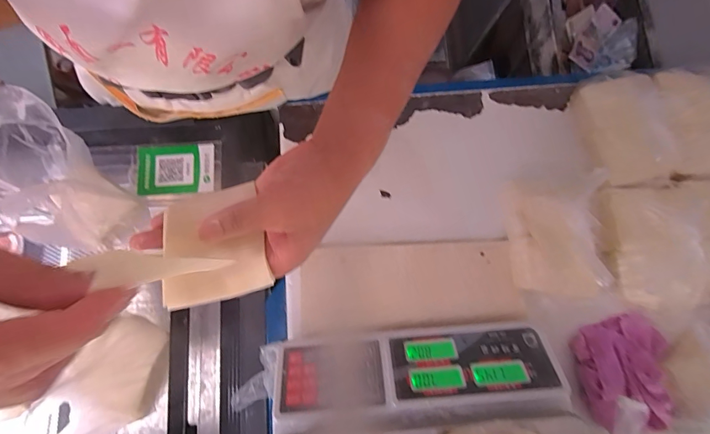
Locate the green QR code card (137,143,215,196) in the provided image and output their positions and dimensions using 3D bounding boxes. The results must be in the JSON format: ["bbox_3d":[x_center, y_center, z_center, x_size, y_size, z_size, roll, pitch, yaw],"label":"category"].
[{"bbox_3d":[-0.286,-0.077,0.617,0.120,0.007,0.080,-4,79,-2],"label":"green QR code card"}]

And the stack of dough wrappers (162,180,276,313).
[{"bbox_3d":[-0.113,0.024,0.301,0.079,0.012,0.085,-16,79,-4],"label":"stack of dough wrappers"}]

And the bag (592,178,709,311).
[{"bbox_3d":[0.423,0.033,0.499,0.226,0.073,0.166,-4,78,-2],"label":"bag"}]

